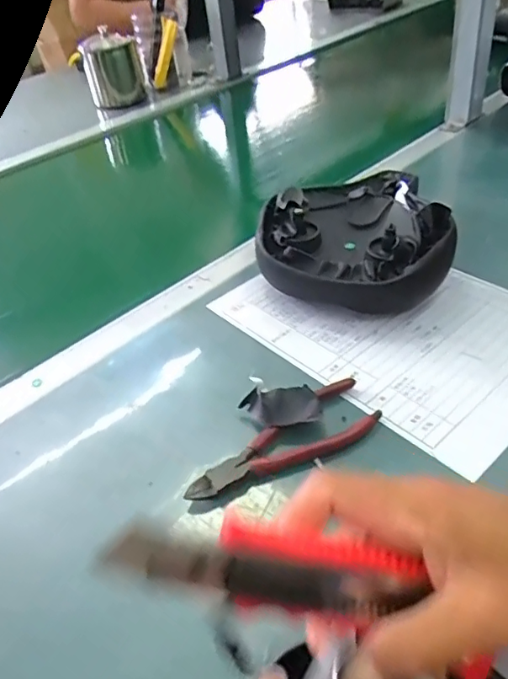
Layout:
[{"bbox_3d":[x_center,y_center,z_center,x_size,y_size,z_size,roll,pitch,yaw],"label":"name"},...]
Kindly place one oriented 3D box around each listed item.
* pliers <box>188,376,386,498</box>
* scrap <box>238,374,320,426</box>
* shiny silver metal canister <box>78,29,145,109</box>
[{"bbox_3d":[0.023,0.076,0.391,0.152,0.012,0.050,-27,43,-22],"label":"pliers"},{"bbox_3d":[0.020,0.051,0.413,0.061,0.021,0.038,5,41,15],"label":"scrap"},{"bbox_3d":[-0.287,-0.551,1.107,0.105,0.127,0.082,-9,40,-2],"label":"shiny silver metal canister"}]

